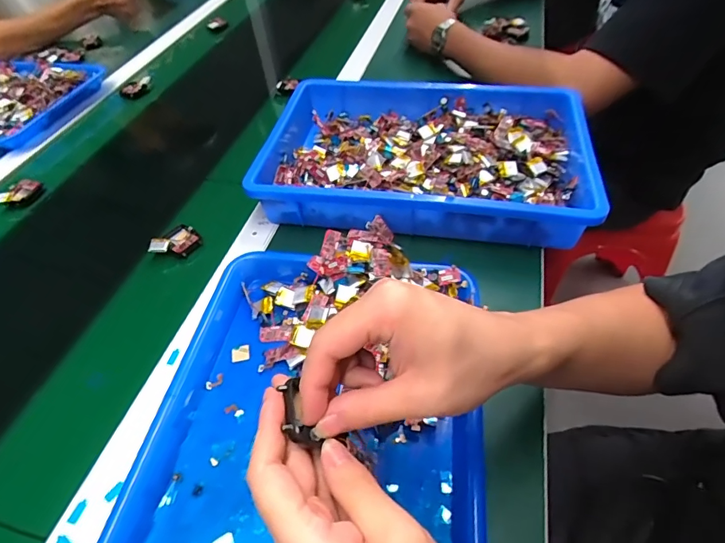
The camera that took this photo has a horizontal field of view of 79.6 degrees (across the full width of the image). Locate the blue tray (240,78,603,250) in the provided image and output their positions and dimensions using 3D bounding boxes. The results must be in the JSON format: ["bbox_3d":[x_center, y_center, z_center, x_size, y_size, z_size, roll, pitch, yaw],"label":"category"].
[{"bbox_3d":[0.066,-0.145,0.539,0.384,0.058,0.256,4,49,7],"label":"blue tray"}]

